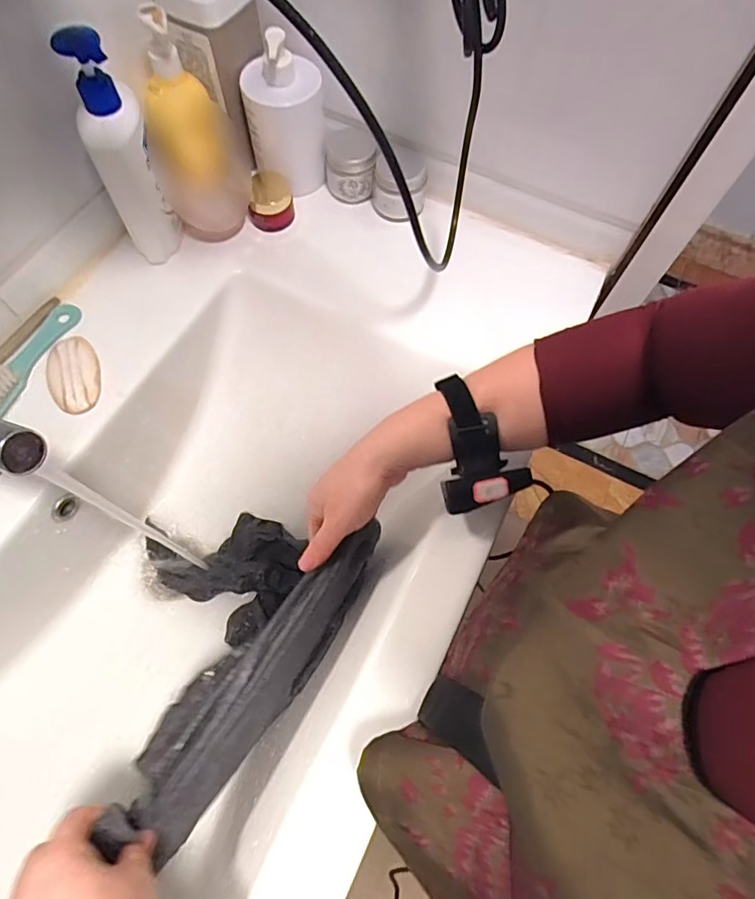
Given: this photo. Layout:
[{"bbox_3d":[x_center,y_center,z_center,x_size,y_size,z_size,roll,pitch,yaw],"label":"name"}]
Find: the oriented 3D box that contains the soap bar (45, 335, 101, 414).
[{"bbox_3d":[-0.298,-0.075,0.493,0.047,0.013,0.088,-16,67,-9],"label":"soap bar"}]

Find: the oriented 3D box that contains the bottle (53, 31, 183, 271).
[{"bbox_3d":[-0.237,-0.269,0.490,0.057,0.213,0.053,-25,69,-13],"label":"bottle"}]

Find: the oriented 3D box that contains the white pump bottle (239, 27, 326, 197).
[{"bbox_3d":[-0.102,-0.355,0.549,0.076,0.142,0.071,-16,67,-9],"label":"white pump bottle"}]

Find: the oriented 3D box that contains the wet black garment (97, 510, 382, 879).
[{"bbox_3d":[-0.163,0.166,0.473,0.225,0.198,0.254,25,67,9],"label":"wet black garment"}]

